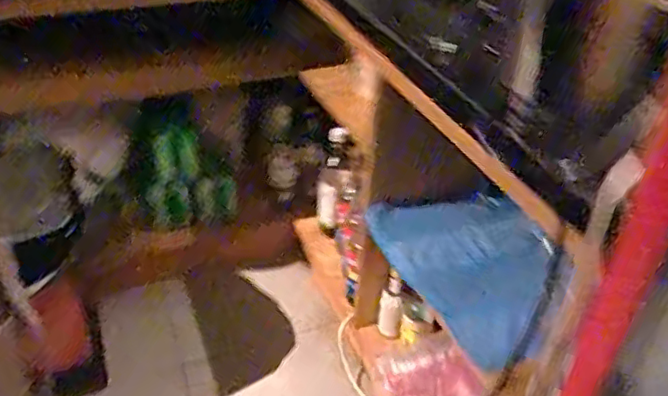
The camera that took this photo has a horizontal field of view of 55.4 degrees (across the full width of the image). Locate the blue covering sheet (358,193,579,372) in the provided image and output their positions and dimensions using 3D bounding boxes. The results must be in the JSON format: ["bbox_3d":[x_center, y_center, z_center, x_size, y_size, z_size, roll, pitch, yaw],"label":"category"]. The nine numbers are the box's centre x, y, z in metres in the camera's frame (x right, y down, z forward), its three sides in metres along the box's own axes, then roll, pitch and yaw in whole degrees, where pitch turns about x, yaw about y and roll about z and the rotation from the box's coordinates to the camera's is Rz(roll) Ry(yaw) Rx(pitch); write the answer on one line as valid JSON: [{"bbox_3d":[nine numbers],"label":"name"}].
[{"bbox_3d":[0.226,0.085,1.097,0.056,0.220,0.420,4,32,-40],"label":"blue covering sheet"}]

